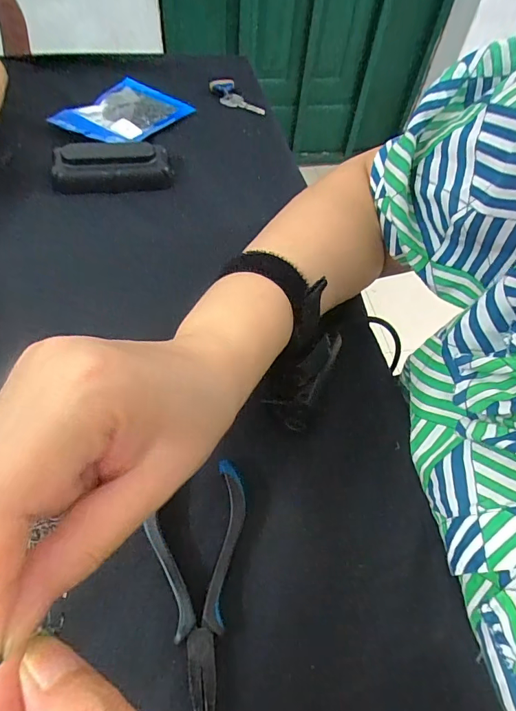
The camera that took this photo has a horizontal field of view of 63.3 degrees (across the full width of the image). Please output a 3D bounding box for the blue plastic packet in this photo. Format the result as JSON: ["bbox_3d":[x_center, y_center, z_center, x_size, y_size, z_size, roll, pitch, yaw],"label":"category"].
[{"bbox_3d":[-0.150,-0.272,0.470,0.101,0.016,0.134,31,59,16],"label":"blue plastic packet"}]

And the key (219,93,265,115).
[{"bbox_3d":[-0.019,-0.310,0.513,0.058,0.007,0.018,28,56,12],"label":"key"}]

